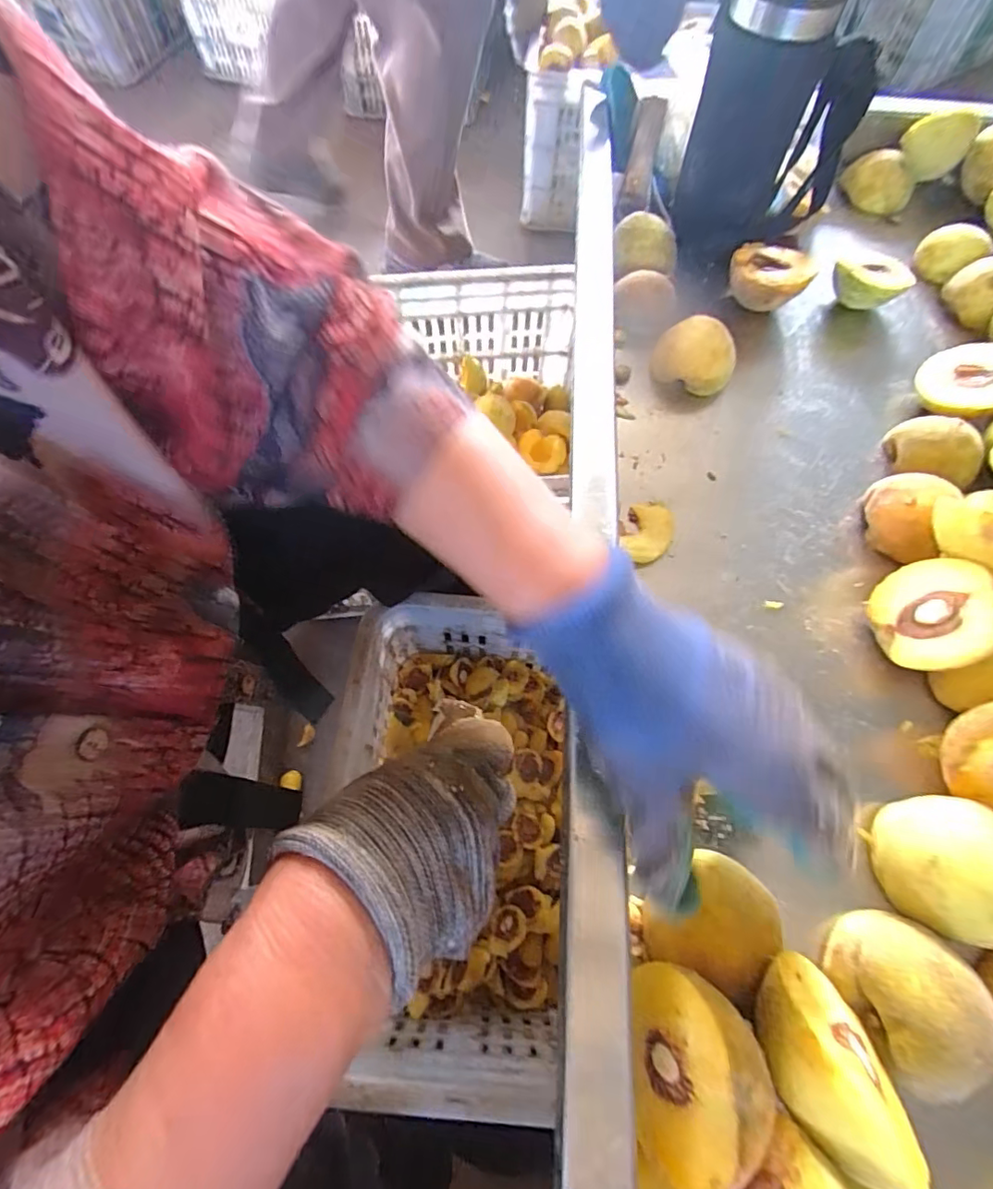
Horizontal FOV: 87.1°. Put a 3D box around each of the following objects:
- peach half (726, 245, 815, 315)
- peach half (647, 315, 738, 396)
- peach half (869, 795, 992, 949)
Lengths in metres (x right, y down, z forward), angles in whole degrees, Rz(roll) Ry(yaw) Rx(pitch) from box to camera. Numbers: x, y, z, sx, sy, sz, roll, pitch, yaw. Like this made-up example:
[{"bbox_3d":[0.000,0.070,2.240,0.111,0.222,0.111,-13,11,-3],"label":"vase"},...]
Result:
[{"bbox_3d":[0.233,-0.272,0.455,0.065,0.043,0.067,14,64,6],"label":"peach half"},{"bbox_3d":[0.158,-0.190,0.416,0.063,0.039,0.049,31,67,13],"label":"peach half"},{"bbox_3d":[0.223,0.134,0.257,0.055,0.042,0.064,-8,64,-5],"label":"peach half"}]

